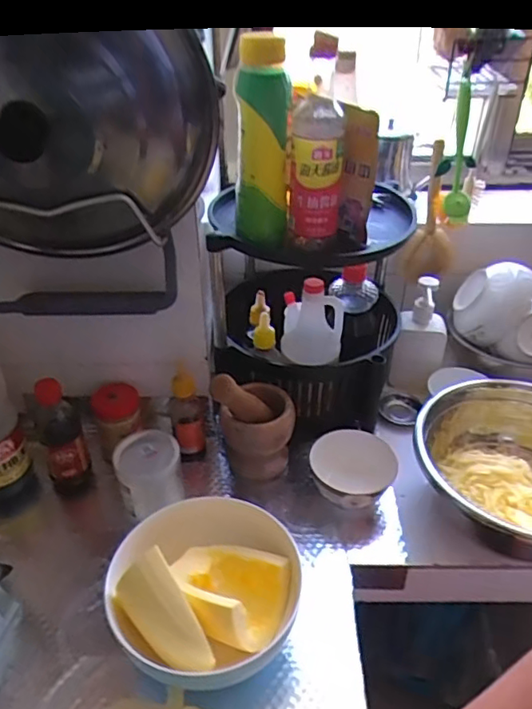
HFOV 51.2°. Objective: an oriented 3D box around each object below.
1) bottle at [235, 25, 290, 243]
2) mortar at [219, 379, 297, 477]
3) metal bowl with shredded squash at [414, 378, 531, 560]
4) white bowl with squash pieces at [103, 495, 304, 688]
[{"bbox_3d":[-0.006,-0.238,0.650,0.061,0.231,0.054,-3,37,-4],"label":"bottle"},{"bbox_3d":[-0.007,0.112,0.787,0.087,0.118,0.097,18,40,23],"label":"mortar"},{"bbox_3d":[0.327,0.146,0.717,0.253,0.124,0.267,0,37,0],"label":"metal bowl with shredded squash"},{"bbox_3d":[-0.068,0.250,0.591,0.186,0.109,0.192,0,37,0],"label":"white bowl with squash pieces"}]

